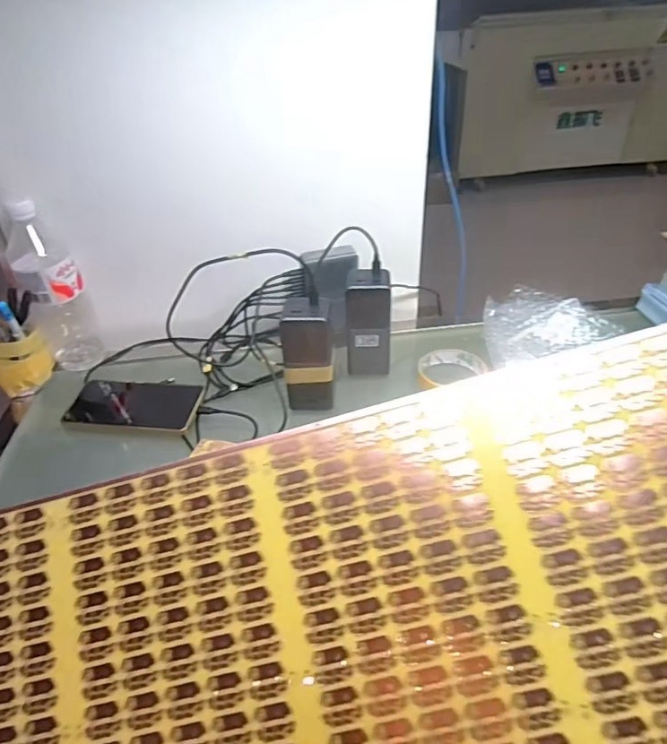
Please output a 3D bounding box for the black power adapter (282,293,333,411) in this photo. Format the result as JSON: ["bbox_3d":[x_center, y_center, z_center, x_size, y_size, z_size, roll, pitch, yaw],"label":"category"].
[{"bbox_3d":[-0.028,-0.018,0.579,0.056,0.124,0.044,-1,37,4],"label":"black power adapter"}]

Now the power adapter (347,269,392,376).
[{"bbox_3d":[0.042,-0.058,0.628,0.055,0.127,0.044,-4,37,0],"label":"power adapter"}]

